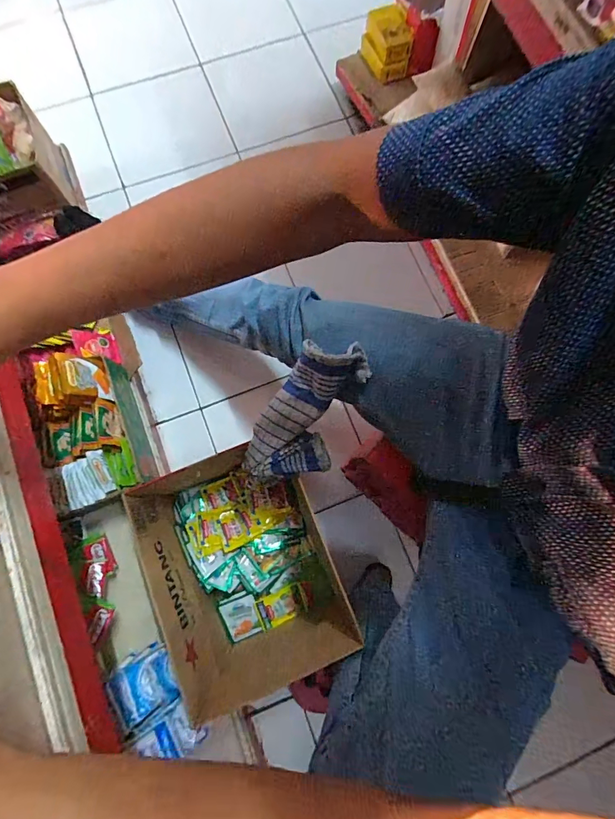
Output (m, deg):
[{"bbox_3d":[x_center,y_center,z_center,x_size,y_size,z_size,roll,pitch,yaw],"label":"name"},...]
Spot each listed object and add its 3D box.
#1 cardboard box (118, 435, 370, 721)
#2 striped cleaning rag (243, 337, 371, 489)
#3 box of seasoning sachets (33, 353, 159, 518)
[{"bbox_3d":[-0.117,0.255,0.682,0.254,0.243,0.317,-22,80,-5],"label":"cardboard box"},{"bbox_3d":[-0.008,0.024,0.544,0.114,0.051,0.258,36,109,6],"label":"striped cleaning rag"},{"bbox_3d":[-0.397,0.043,0.708,0.162,0.124,0.248,-22,80,-5],"label":"box of seasoning sachets"}]

